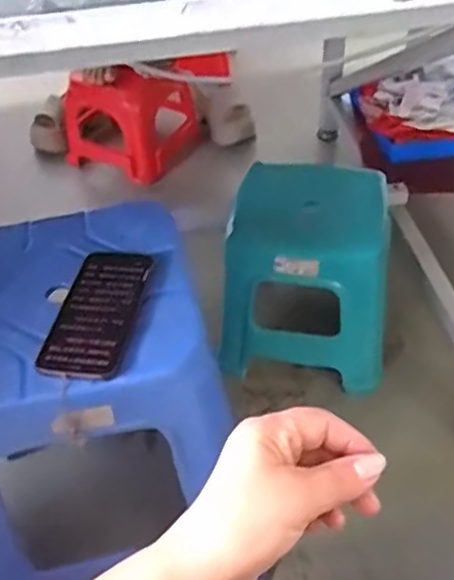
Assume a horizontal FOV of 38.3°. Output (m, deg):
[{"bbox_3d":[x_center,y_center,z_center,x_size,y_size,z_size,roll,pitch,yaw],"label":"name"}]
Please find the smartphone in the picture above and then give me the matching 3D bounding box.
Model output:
[{"bbox_3d":[-0.125,0.019,0.646,0.076,0.010,0.164,5,45,9],"label":"smartphone"}]

